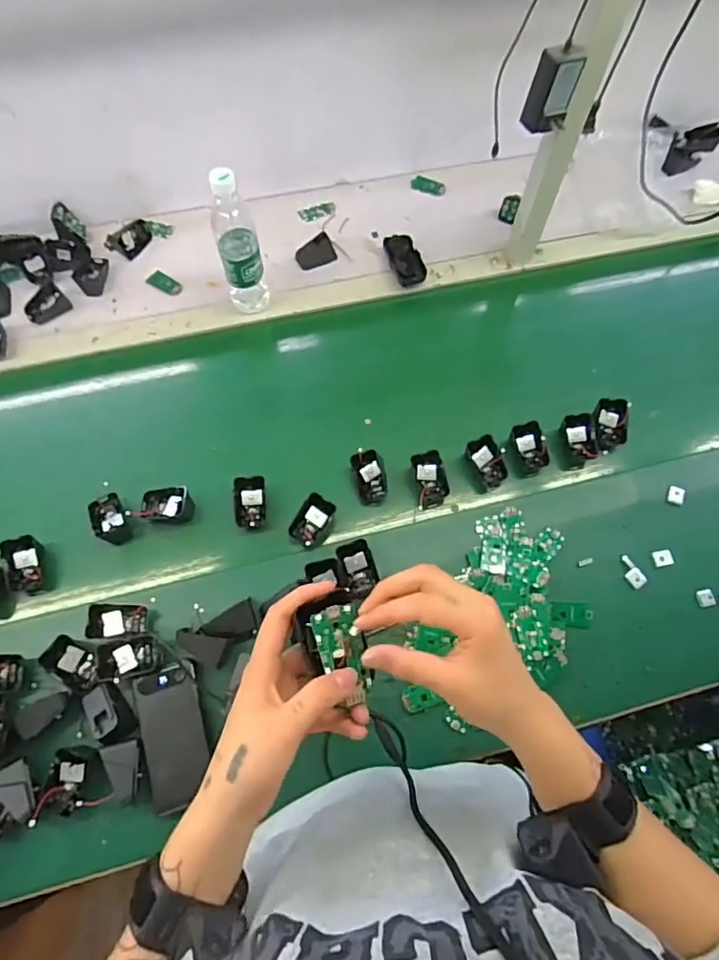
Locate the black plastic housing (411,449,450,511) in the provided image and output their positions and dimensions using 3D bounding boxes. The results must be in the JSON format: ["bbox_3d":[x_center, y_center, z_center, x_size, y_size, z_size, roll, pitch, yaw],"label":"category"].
[{"bbox_3d":[0.102,0.001,0.758,0.045,0.029,0.080,-7,91,8],"label":"black plastic housing"}]

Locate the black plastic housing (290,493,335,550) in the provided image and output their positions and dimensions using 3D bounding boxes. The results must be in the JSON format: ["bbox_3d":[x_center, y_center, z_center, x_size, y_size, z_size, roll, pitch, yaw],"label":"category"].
[{"bbox_3d":[-0.065,0.055,0.722,0.044,0.027,0.066,27,68,10],"label":"black plastic housing"}]

